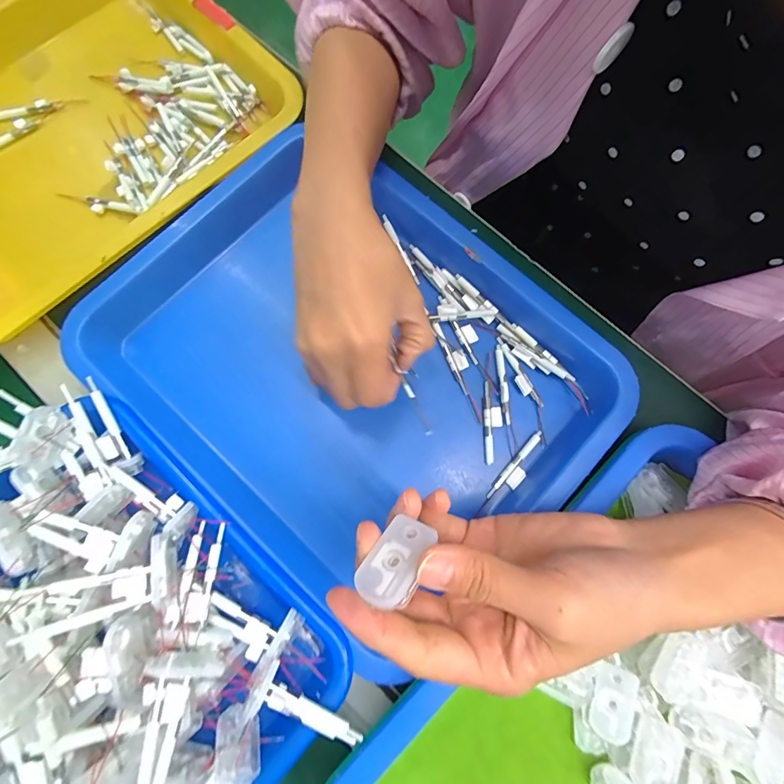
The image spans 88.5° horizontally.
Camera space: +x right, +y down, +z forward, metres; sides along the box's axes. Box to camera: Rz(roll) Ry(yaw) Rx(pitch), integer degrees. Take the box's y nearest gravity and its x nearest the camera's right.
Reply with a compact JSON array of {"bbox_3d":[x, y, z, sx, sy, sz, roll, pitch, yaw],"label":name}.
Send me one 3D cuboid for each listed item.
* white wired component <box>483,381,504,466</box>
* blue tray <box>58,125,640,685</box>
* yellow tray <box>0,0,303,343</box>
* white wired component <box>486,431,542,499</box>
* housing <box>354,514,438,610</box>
[{"bbox_3d":[0.073,0.022,0.290,0.013,0.004,0.058,4,78,1],"label":"white wired component"},{"bbox_3d":[-0.025,-0.023,0.296,0.330,0.048,0.281,41,81,8],"label":"blue tray"},{"bbox_3d":[-0.269,-0.205,0.338,0.259,0.061,0.326,44,82,8],"label":"yellow tray"},{"bbox_3d":[0.089,0.053,0.283,0.014,0.004,0.059,41,81,8],"label":"white wired component"},{"bbox_3d":[0.002,0.067,0.160,0.022,0.004,0.035,15,45,31],"label":"housing"}]

